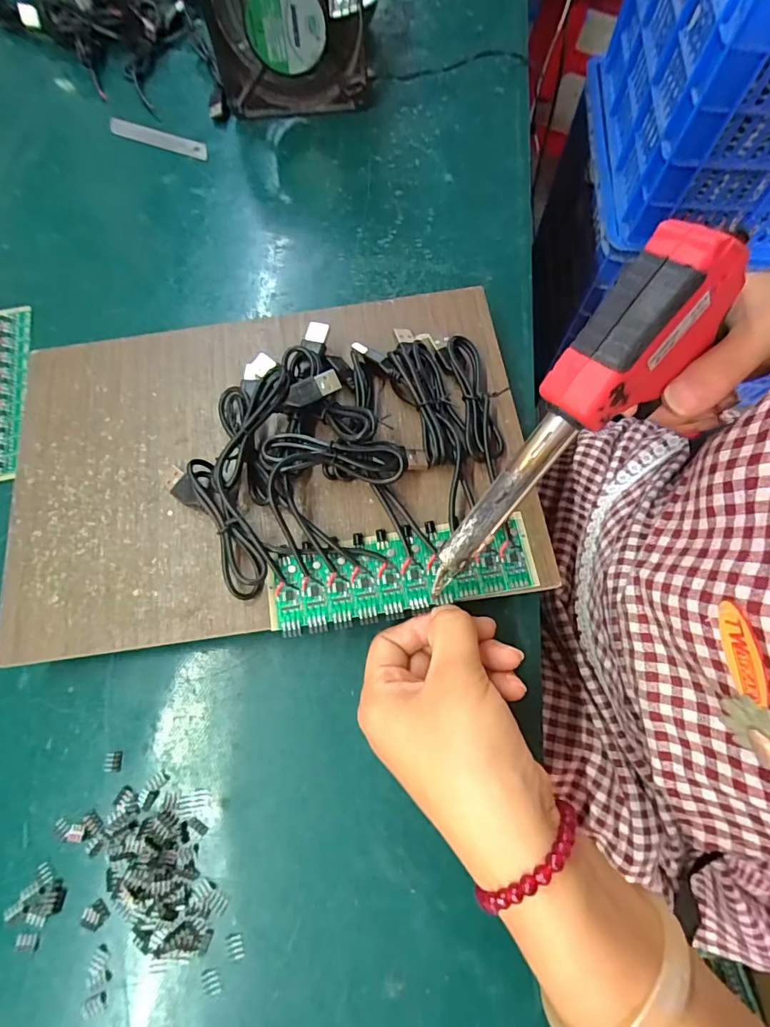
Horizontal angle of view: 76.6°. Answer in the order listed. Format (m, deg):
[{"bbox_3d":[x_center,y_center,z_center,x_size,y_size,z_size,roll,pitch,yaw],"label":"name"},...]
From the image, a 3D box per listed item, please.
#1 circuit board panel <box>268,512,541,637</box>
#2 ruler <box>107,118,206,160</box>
[{"bbox_3d":[0.009,0.031,0.259,0.140,0.008,0.045,-9,71,-1],"label":"circuit board panel"},{"bbox_3d":[-0.196,-0.326,0.422,0.099,0.004,0.017,24,73,9],"label":"ruler"}]

